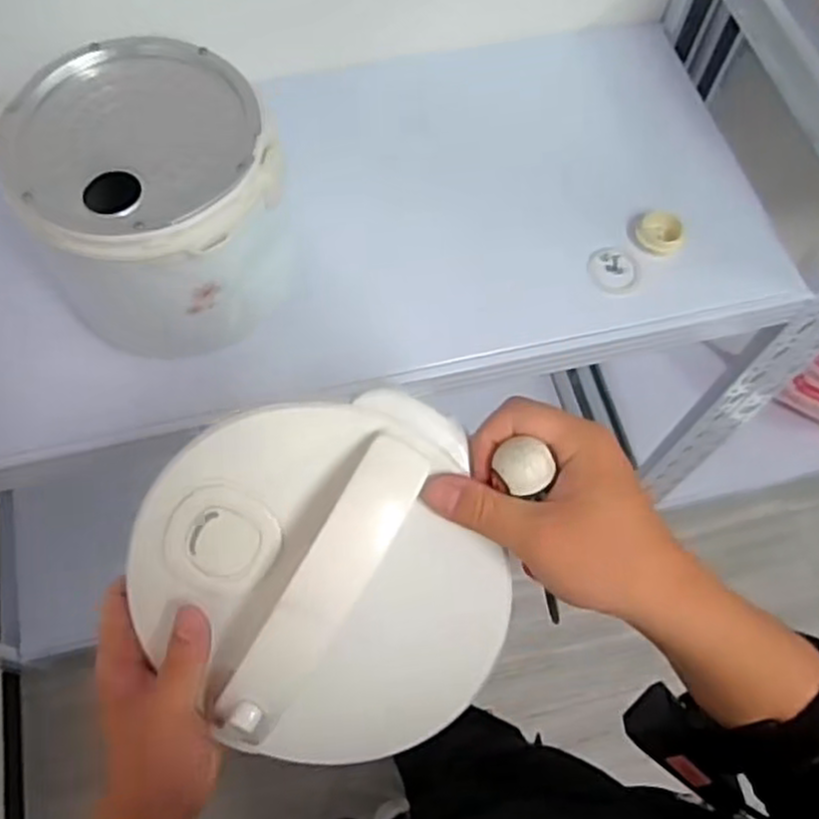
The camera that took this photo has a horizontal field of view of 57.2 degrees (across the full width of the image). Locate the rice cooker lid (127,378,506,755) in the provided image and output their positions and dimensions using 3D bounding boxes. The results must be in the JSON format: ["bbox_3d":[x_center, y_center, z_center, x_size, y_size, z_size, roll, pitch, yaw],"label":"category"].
[{"bbox_3d":[-0.051,0.091,0.380,0.192,0.065,0.181,-8,100,2],"label":"rice cooker lid"}]

